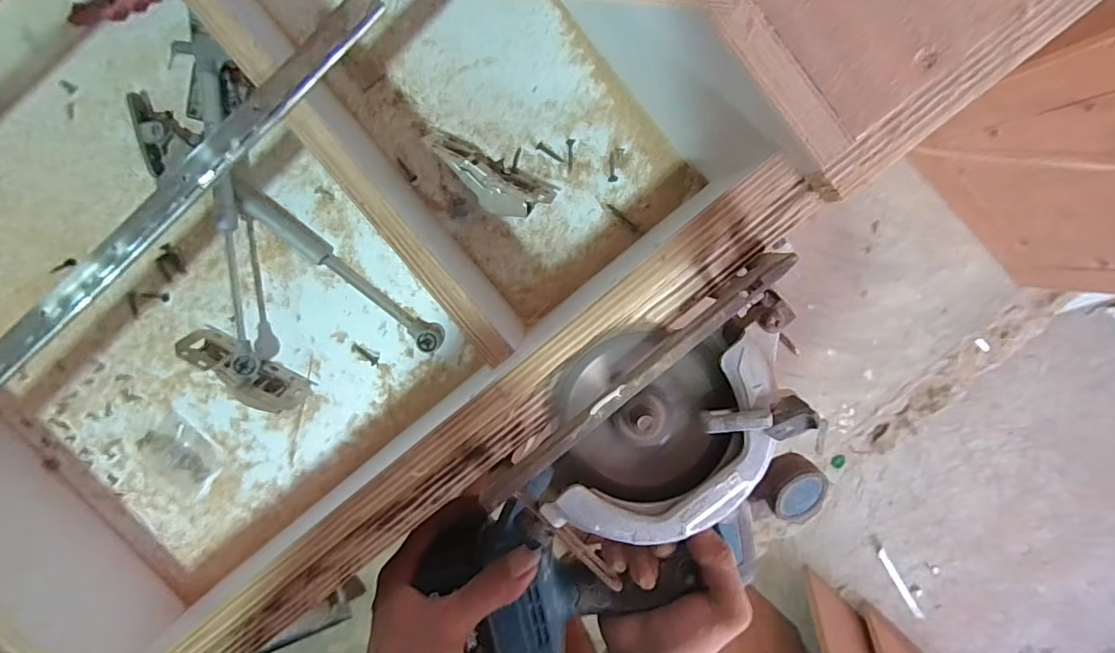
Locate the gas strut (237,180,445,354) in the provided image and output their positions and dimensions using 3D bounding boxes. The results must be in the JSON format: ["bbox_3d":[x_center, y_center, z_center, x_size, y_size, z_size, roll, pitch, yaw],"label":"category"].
[{"bbox_3d":[-0.183,-0.048,0.440,0.205,0.016,0.020,38,98,-2],"label":"gas strut"}]

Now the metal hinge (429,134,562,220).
[{"bbox_3d":[-0.057,-0.118,0.420,0.108,0.030,0.041,26,98,-1],"label":"metal hinge"}]

